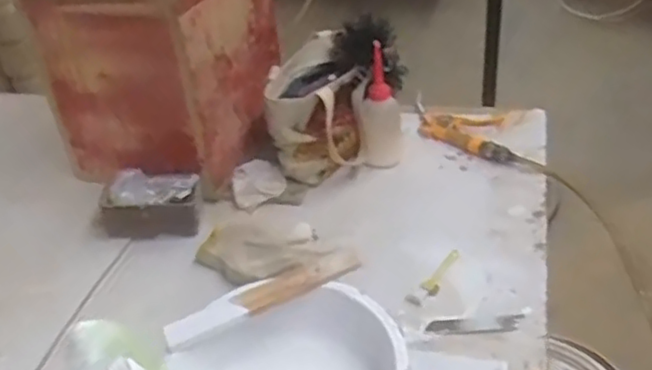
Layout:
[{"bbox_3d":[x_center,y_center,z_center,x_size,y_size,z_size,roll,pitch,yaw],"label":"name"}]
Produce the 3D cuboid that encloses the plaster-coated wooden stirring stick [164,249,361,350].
[{"bbox_3d":[-0.060,0.107,0.659,0.201,0.012,0.032,-20,39,-16],"label":"plaster-coated wooden stirring stick"}]

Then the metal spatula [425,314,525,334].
[{"bbox_3d":[0.159,0.150,0.717,0.101,0.004,0.021,-7,41,13],"label":"metal spatula"}]

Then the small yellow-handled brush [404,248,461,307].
[{"bbox_3d":[0.132,0.111,0.786,0.024,0.017,0.107,22,46,33],"label":"small yellow-handled brush"}]

